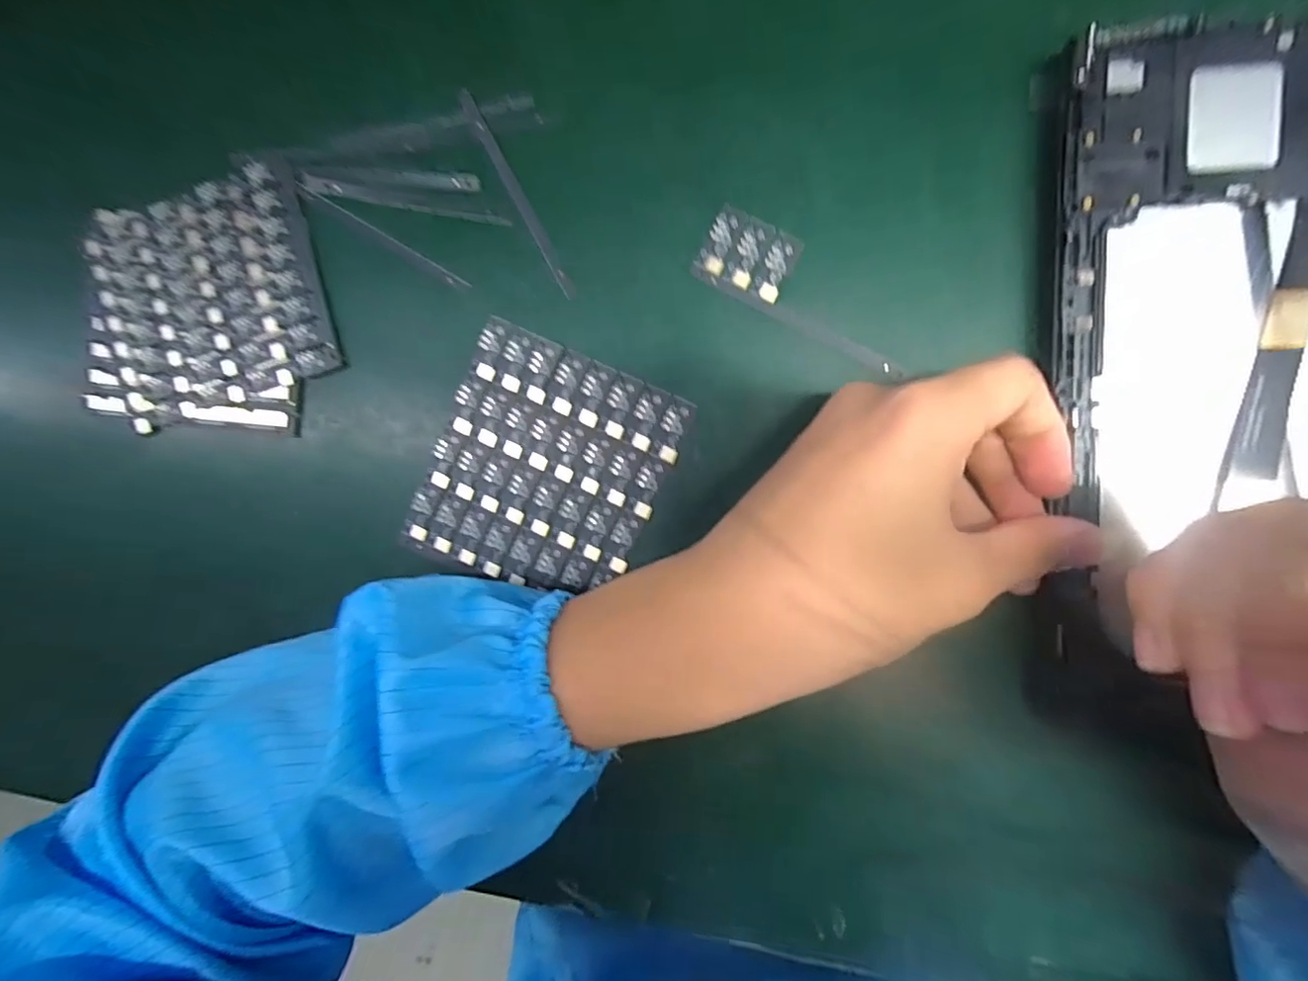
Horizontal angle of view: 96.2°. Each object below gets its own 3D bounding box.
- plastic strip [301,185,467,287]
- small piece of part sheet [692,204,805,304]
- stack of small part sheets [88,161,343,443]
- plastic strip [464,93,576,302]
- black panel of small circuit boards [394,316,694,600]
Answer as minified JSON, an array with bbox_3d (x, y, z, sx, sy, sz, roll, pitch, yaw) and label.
[{"bbox_3d":[-0.117,-0.108,0.249,0.087,0.004,0.005,32,94,4],"label":"plastic strip"},{"bbox_3d":[0.037,-0.093,0.232,0.035,0.004,0.028,28,94,5],"label":"small piece of part sheet"},{"bbox_3d":[-0.199,-0.078,0.259,0.111,0.014,0.108,-15,90,6],"label":"stack of small part sheets"},{"bbox_3d":[-0.056,-0.121,0.241,0.005,0.005,0.096,-28,88,6],"label":"plastic strip"},{"bbox_3d":[-0.046,-0.008,0.246,0.093,0.004,0.101,25,95,5],"label":"black panel of small circuit boards"}]

